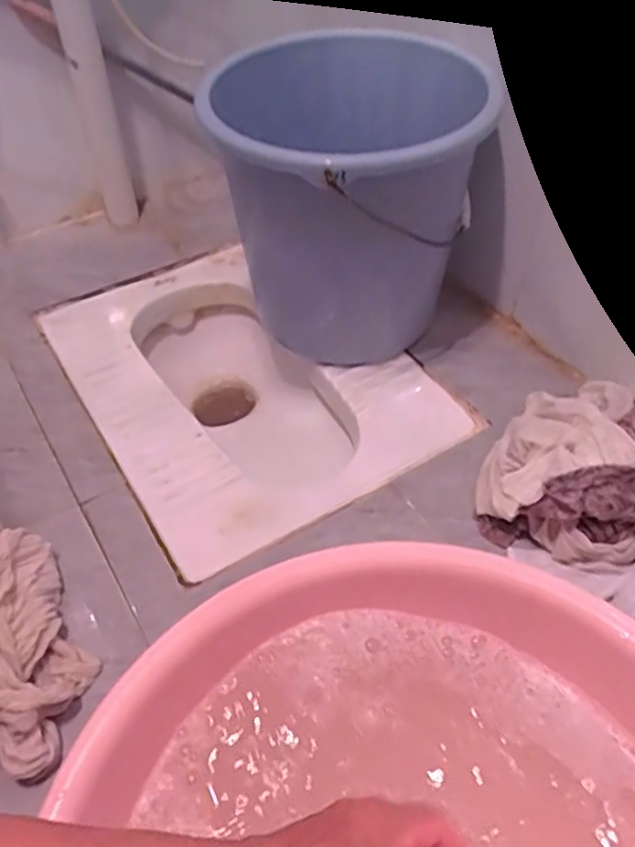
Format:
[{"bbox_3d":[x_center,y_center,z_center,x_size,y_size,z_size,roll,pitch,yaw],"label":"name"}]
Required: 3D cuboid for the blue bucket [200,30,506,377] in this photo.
[{"bbox_3d":[0.031,-0.266,0.824,0.294,0.320,0.346,-4,48,-4],"label":"blue bucket"}]

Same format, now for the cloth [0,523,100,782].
[{"bbox_3d":[-0.273,0.189,0.589,0.150,0.088,0.208,3,48,3],"label":"cloth"}]

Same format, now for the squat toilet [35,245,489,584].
[{"bbox_3d":[-0.102,-0.021,0.929,0.380,0.166,0.512,-25,53,-21],"label":"squat toilet"}]

